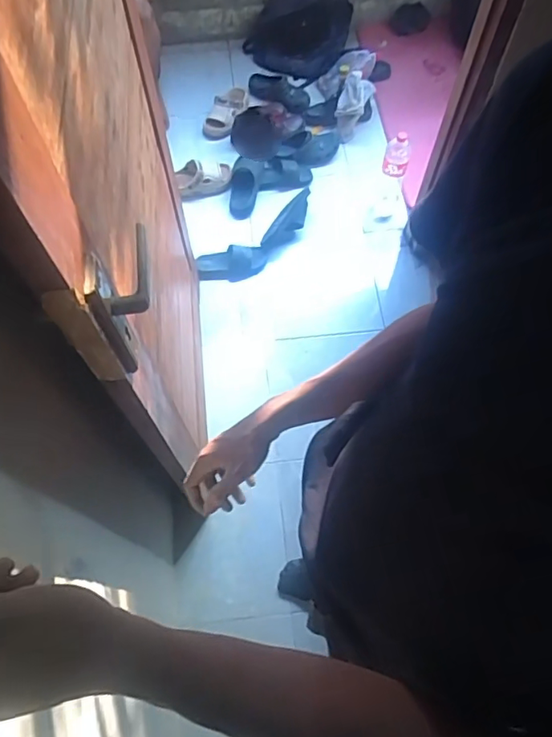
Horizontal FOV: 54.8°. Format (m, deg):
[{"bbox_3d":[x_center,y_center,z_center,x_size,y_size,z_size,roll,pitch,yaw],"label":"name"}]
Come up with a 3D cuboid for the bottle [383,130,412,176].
[{"bbox_3d":[0.413,-0.716,1.814,0.086,0.135,0.085,17,66,8],"label":"bottle"}]

